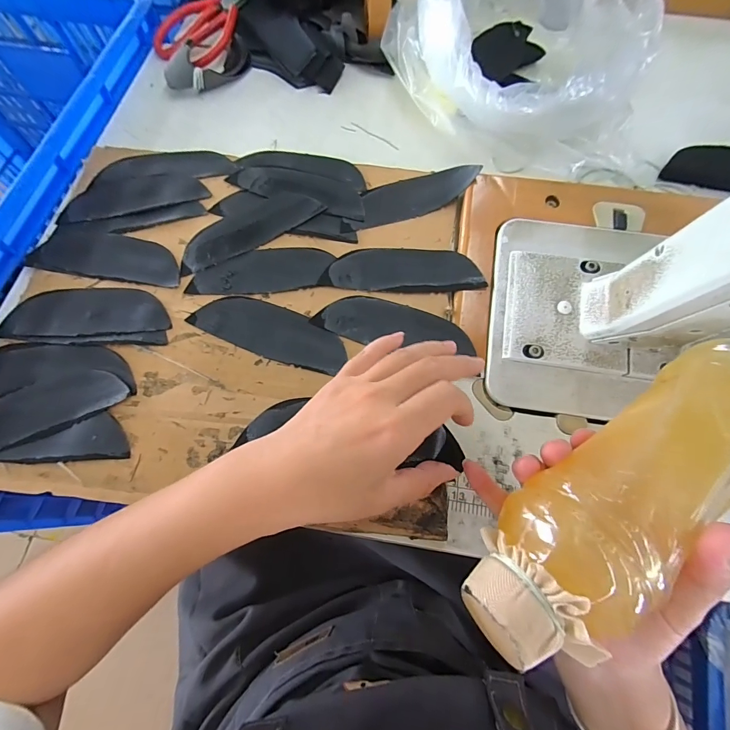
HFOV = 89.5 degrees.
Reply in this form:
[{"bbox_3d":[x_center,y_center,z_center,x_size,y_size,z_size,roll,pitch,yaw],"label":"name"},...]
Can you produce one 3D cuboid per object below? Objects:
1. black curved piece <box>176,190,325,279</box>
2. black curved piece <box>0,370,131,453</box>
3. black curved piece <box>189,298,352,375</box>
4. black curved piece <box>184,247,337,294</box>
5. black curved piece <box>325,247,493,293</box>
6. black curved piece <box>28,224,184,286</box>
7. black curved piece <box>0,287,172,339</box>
[{"bbox_3d":[-0.114,-0.137,0.364,0.144,0.005,0.051,-26,71,-10],"label":"black curved piece"},{"bbox_3d":[-0.267,0.036,0.297,0.141,0.004,0.048,-23,71,-9],"label":"black curved piece"},{"bbox_3d":[-0.083,-0.031,0.325,0.138,0.004,0.046,20,70,7],"label":"black curved piece"},{"bbox_3d":[-0.098,-0.090,0.349,0.129,0.006,0.050,-5,69,-2],"label":"black curved piece"},{"bbox_3d":[0.038,-0.091,0.346,0.136,0.007,0.047,0,69,2],"label":"black curved piece"},{"bbox_3d":[-0.240,-0.105,0.349,0.140,0.004,0.049,9,69,3],"label":"black curved piece"},{"bbox_3d":[-0.247,-0.048,0.328,0.140,0.004,0.048,-3,69,-2],"label":"black curved piece"}]

